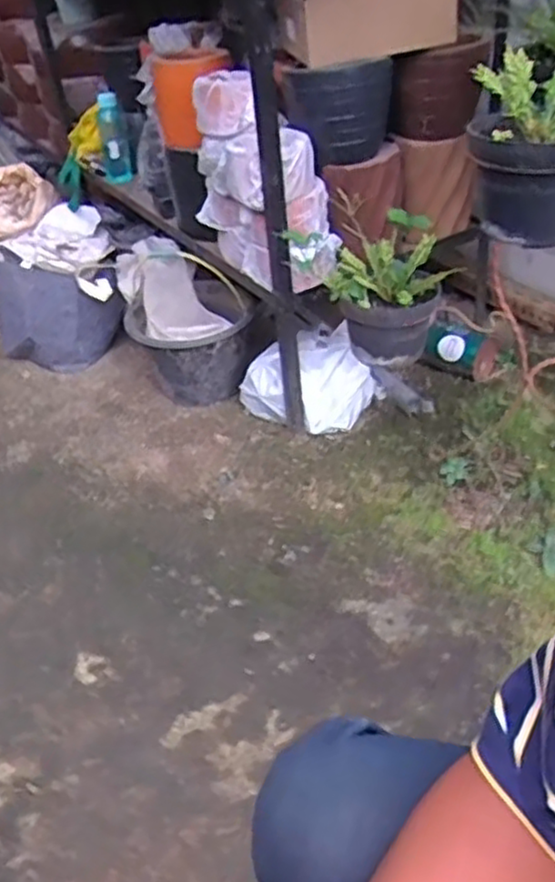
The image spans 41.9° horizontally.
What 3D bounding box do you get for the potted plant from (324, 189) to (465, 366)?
[{"bbox_3d":[0.193,-0.266,1.251,0.200,0.249,0.175,8,40,18],"label":"potted plant"}]

